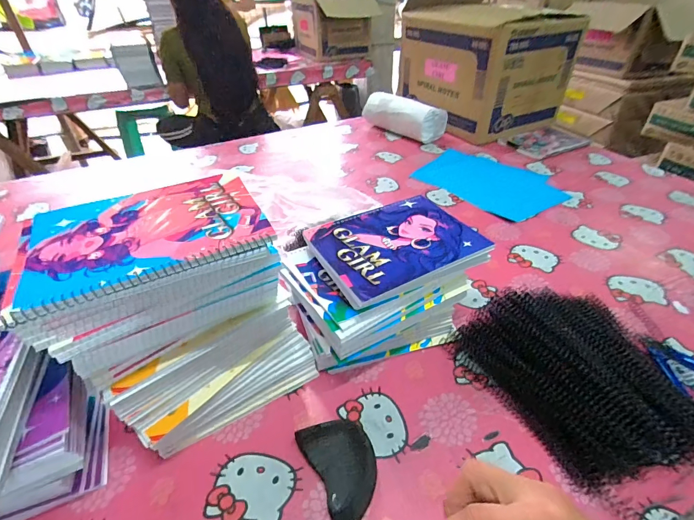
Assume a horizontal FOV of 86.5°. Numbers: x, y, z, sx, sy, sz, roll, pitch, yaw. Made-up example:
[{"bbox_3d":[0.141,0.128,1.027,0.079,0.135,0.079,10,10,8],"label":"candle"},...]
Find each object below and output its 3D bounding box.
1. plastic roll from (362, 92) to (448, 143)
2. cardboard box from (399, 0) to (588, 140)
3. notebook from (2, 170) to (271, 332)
[{"bbox_3d":[0.171,-0.457,1.164,0.079,0.108,0.279,-30,48,-29],"label":"plastic roll"},{"bbox_3d":[0.425,-0.611,1.149,0.361,0.328,0.407,-18,43,-19],"label":"cardboard box"},{"bbox_3d":[-0.184,-0.027,0.342,0.202,0.014,0.145,-18,43,-18],"label":"notebook"}]

